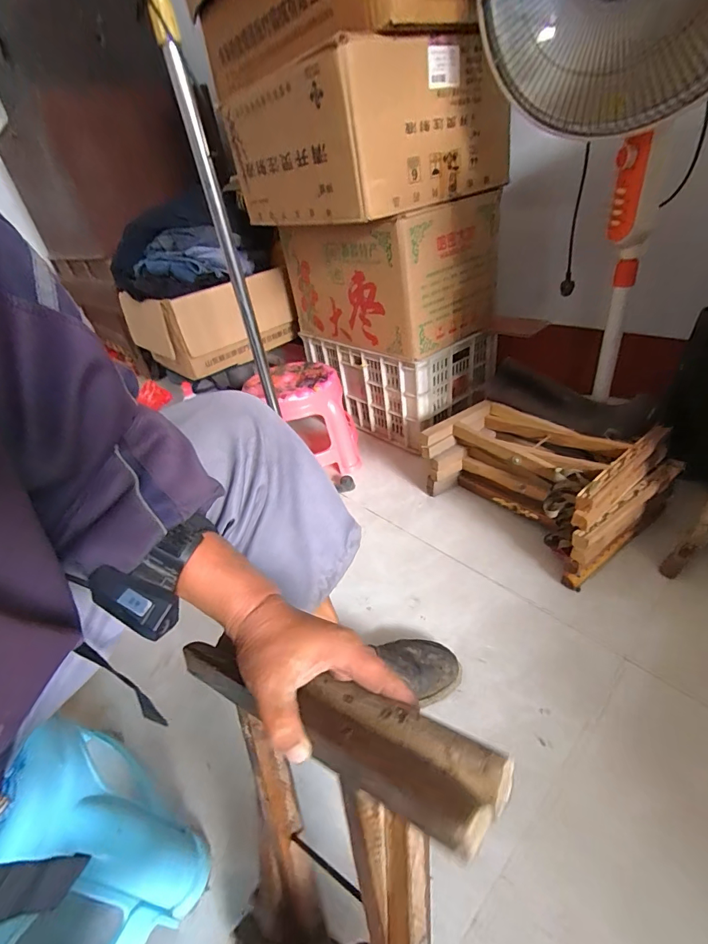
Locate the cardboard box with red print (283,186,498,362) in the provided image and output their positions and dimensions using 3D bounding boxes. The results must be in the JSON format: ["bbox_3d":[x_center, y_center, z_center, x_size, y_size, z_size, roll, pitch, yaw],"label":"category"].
[{"bbox_3d":[0.094,-0.536,1.139,0.374,0.290,0.500,-26,37,-22],"label":"cardboard box with red print"}]

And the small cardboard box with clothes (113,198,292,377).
[{"bbox_3d":[-0.455,-0.562,1.268,0.476,0.421,0.286,-21,36,-17],"label":"small cardboard box with clothes"}]

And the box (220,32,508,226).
[{"bbox_3d":[0.022,-0.741,0.956,0.424,0.242,0.536,-29,38,-26],"label":"box"}]

